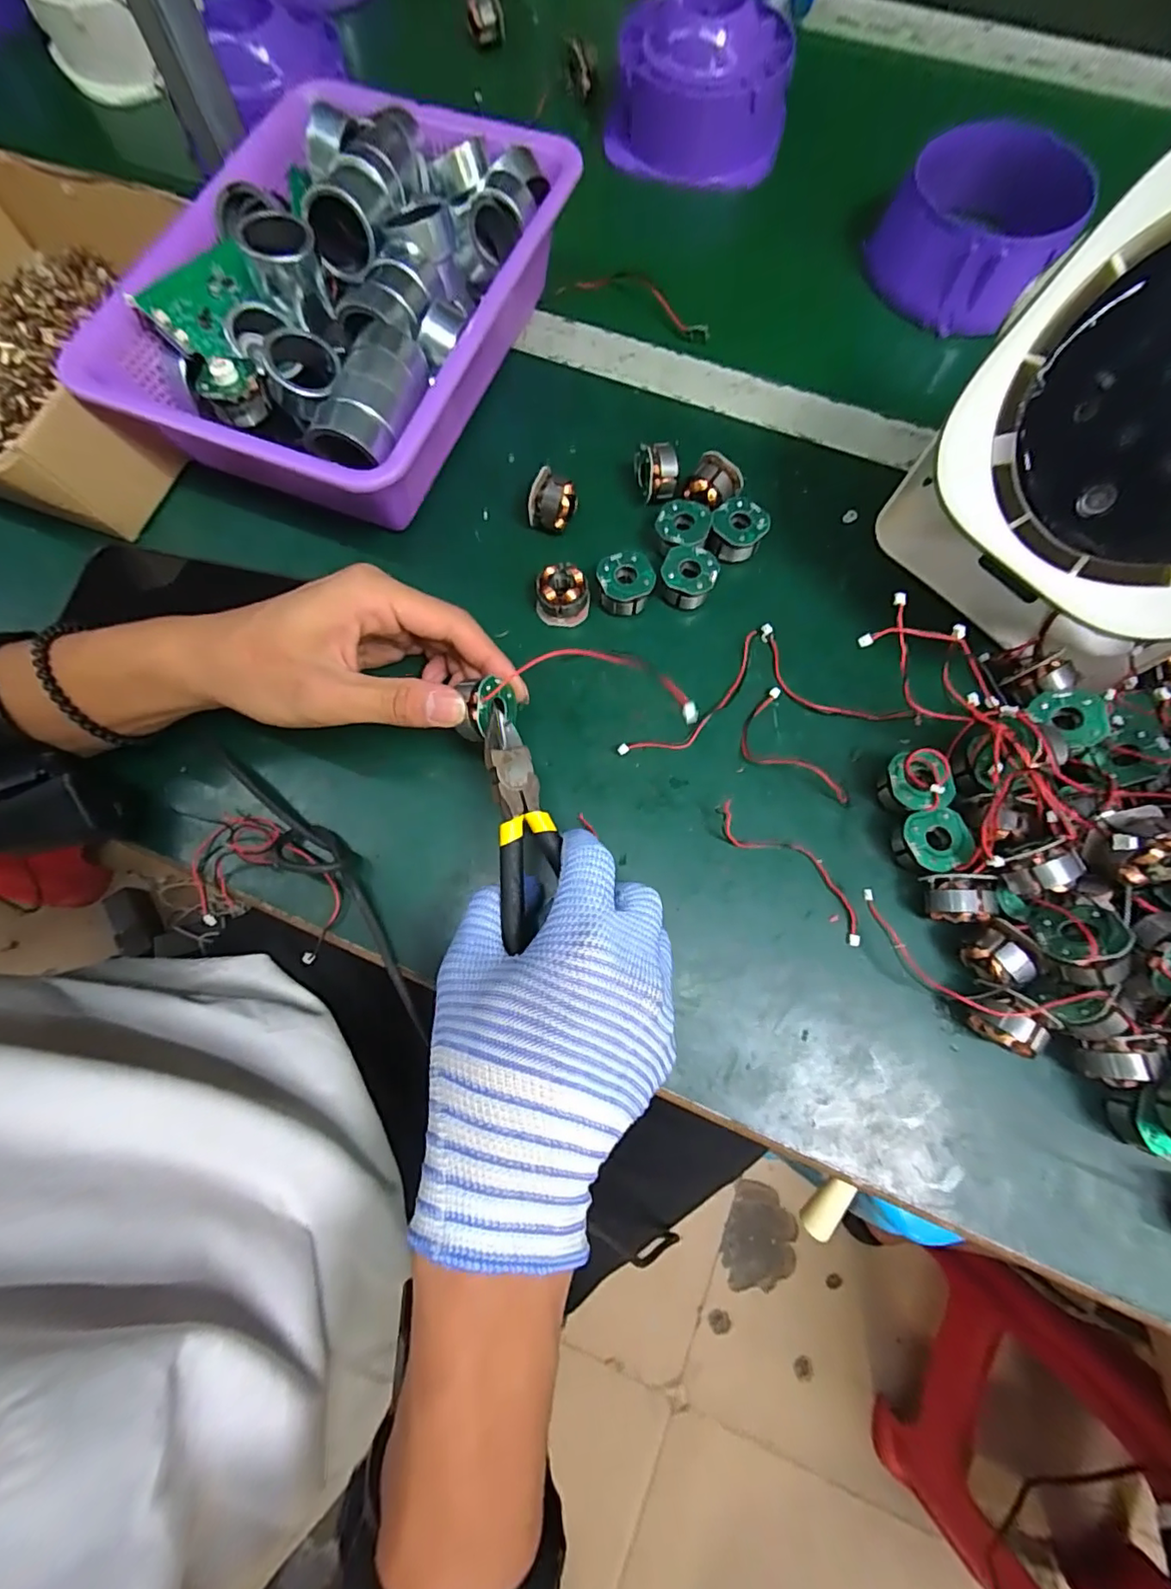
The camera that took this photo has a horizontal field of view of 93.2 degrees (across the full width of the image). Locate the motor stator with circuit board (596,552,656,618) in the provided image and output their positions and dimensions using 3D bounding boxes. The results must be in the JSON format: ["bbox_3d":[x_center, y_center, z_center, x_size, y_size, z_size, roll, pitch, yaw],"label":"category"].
[{"bbox_3d":[0.024,-0.122,0.324,0.032,0.023,0.029,-4,74,0],"label":"motor stator with circuit board"}]

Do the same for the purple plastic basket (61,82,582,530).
[{"bbox_3d":[-0.141,-0.292,0.337,0.198,0.090,0.274,21,77,6],"label":"purple plastic basket"}]

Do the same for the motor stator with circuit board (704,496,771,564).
[{"bbox_3d":[0.091,-0.157,0.331,0.032,0.021,0.031,0,74,1],"label":"motor stator with circuit board"}]

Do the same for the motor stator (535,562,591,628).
[{"bbox_3d":[-0.013,-0.115,0.323,0.030,0.021,0.028,0,74,1],"label":"motor stator"}]

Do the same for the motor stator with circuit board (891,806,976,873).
[{"bbox_3d":[0.172,0.025,0.278,0.032,0.021,0.029,-5,74,-1],"label":"motor stator with circuit board"}]

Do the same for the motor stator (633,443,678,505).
[{"bbox_3d":[0.043,-0.195,0.340,0.025,0.030,0.025,1,74,1],"label":"motor stator"}]

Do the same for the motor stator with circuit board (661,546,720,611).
[{"bbox_3d":[0.060,-0.126,0.325,0.031,0.021,0.030,0,74,1],"label":"motor stator with circuit board"}]

